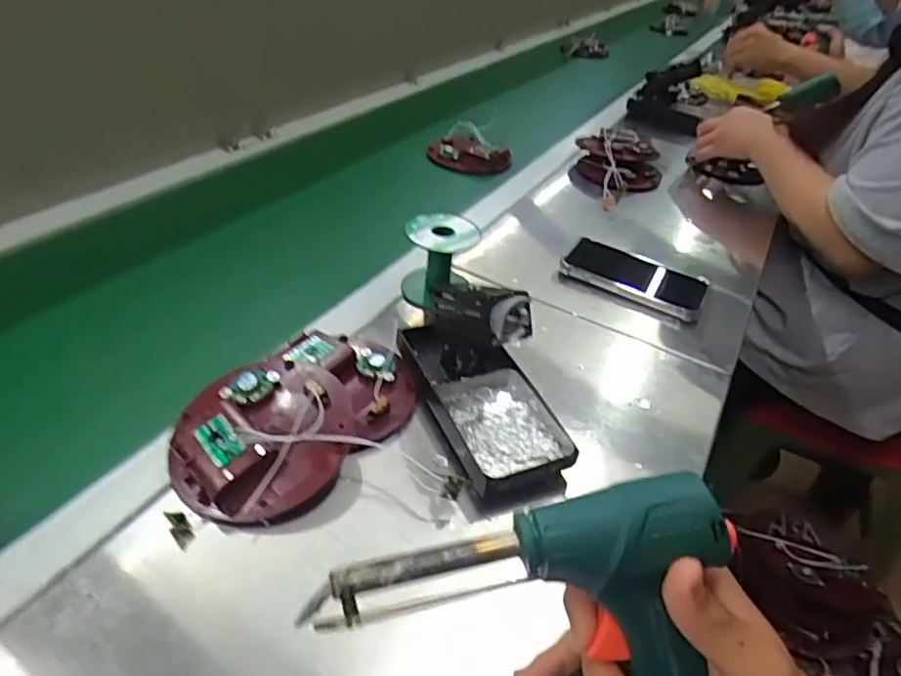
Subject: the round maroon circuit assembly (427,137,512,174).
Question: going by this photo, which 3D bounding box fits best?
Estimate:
[{"bbox_3d":[0.025,-0.268,0.853,0.119,0.021,0.092,30,44,25],"label":"round maroon circuit assembly"}]

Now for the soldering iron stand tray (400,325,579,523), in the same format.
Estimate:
[{"bbox_3d":[0.023,0.044,0.452,0.082,0.030,0.171,-10,42,-21],"label":"soldering iron stand tray"}]

